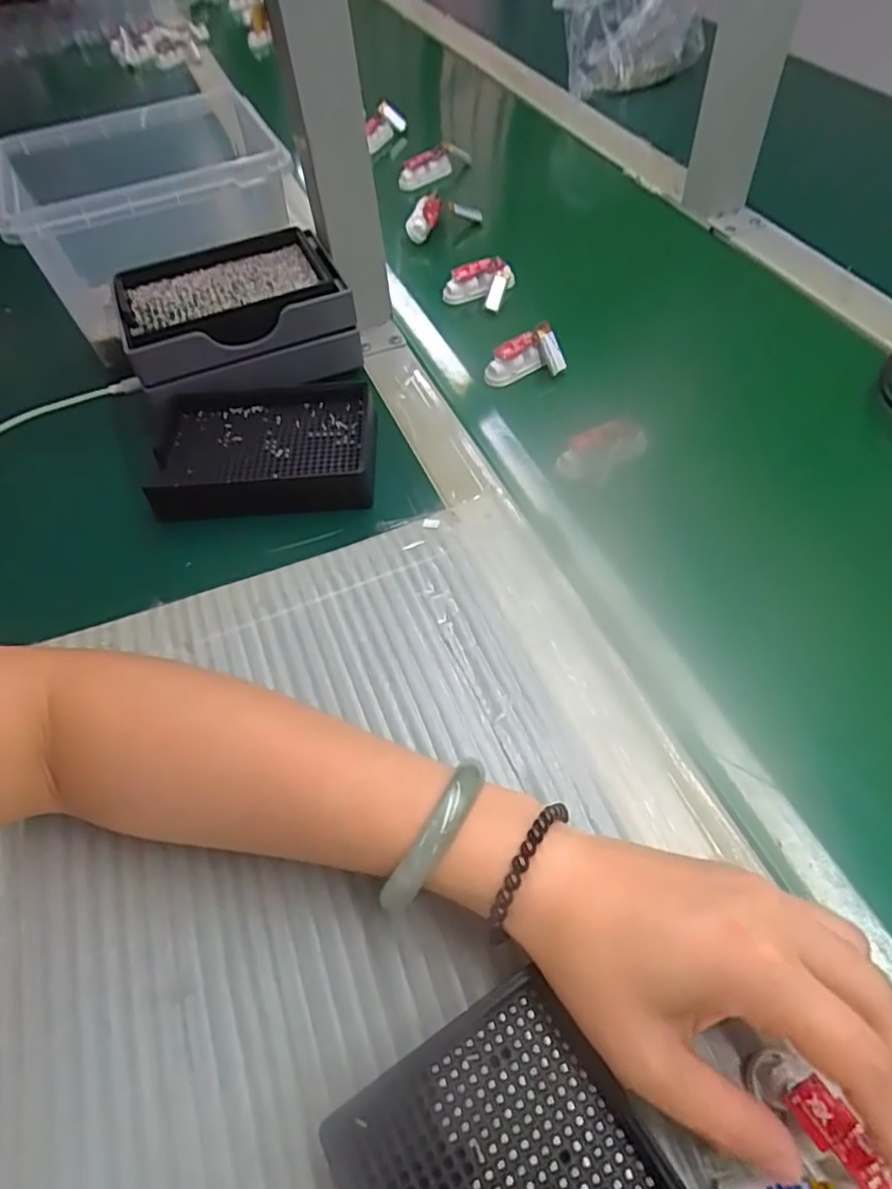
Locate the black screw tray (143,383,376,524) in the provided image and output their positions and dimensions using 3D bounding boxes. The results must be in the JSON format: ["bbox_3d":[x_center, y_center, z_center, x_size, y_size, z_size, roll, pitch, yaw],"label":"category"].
[{"bbox_3d":[-0.120,-0.096,0.438,0.145,0.029,0.096,-5,54,1],"label":"black screw tray"}]

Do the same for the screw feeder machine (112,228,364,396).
[{"bbox_3d":[-0.147,-0.197,0.476,0.149,0.058,0.101,-19,54,-8],"label":"screw feeder machine"}]

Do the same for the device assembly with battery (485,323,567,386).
[{"bbox_3d":[0.056,-0.172,0.487,0.057,0.033,0.016,-20,33,2],"label":"device assembly with battery"}]

